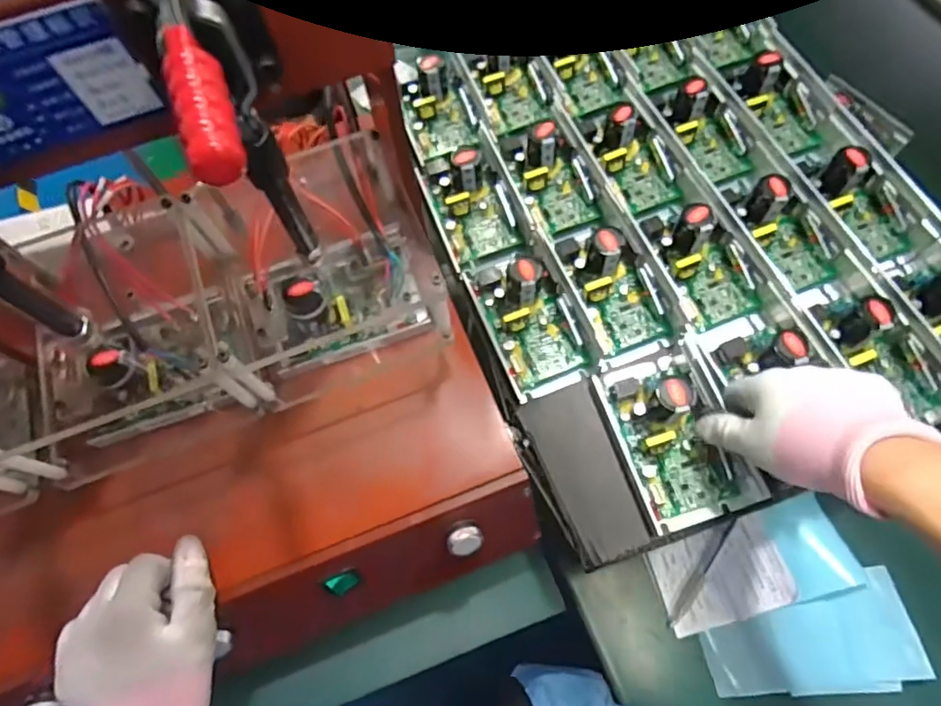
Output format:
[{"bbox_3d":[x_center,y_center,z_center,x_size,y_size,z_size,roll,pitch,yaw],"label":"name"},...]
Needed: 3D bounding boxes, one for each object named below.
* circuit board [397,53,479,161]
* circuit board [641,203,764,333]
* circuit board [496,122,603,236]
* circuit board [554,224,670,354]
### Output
[{"bbox_3d":[-0.035,-0.248,0.560,0.061,0.041,0.100,-18,67,-5],"label":"circuit board"},{"bbox_3d":[0.196,-0.083,0.484,0.063,0.051,0.120,-23,67,-7],"label":"circuit board"},{"bbox_3d":[0.069,-0.180,0.527,0.060,0.037,0.130,-22,67,-6],"label":"circuit board"},{"bbox_3d":[0.118,-0.062,0.477,0.062,0.045,0.114,-22,67,-6],"label":"circuit board"}]

